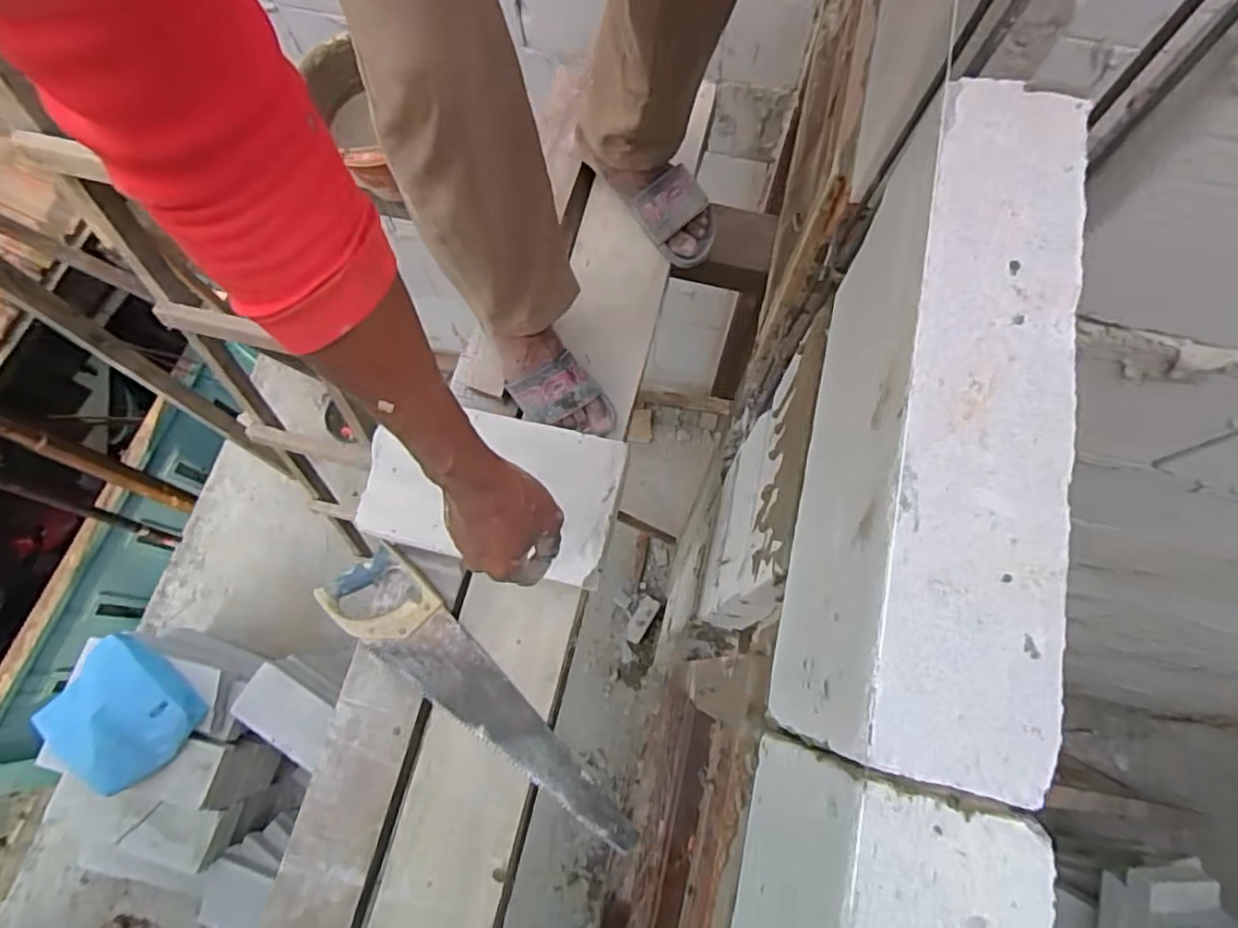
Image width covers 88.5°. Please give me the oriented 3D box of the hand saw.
[{"bbox_3d":[-0.187,0.311,0.847,0.523,0.041,0.123,40,77,12],"label":"hand saw"}]

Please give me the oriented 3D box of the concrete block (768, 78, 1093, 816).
[{"bbox_3d":[0.167,-0.008,0.369,0.071,0.185,0.332,13,73,5],"label":"concrete block"}]

